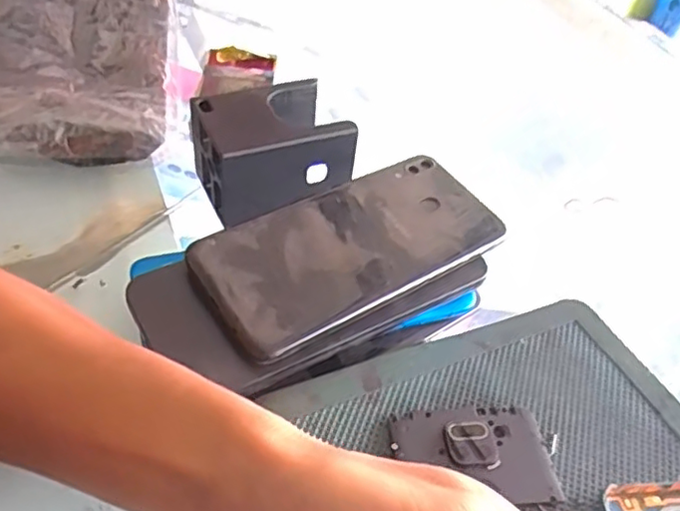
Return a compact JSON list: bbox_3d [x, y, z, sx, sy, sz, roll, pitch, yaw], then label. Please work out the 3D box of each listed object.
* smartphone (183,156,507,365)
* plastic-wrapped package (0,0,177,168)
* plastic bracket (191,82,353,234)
[{"bbox_3d":[0.005,-0.006,0.307,0.147,0.012,0.068,-23,53,-27],"label":"smartphone"},{"bbox_3d":[-0.210,-0.181,0.476,0.169,0.030,0.328,-2,46,-9],"label":"plastic-wrapped package"},{"bbox_3d":[-0.040,-0.060,0.361,0.080,0.052,0.060,-19,51,-24],"label":"plastic bracket"}]

